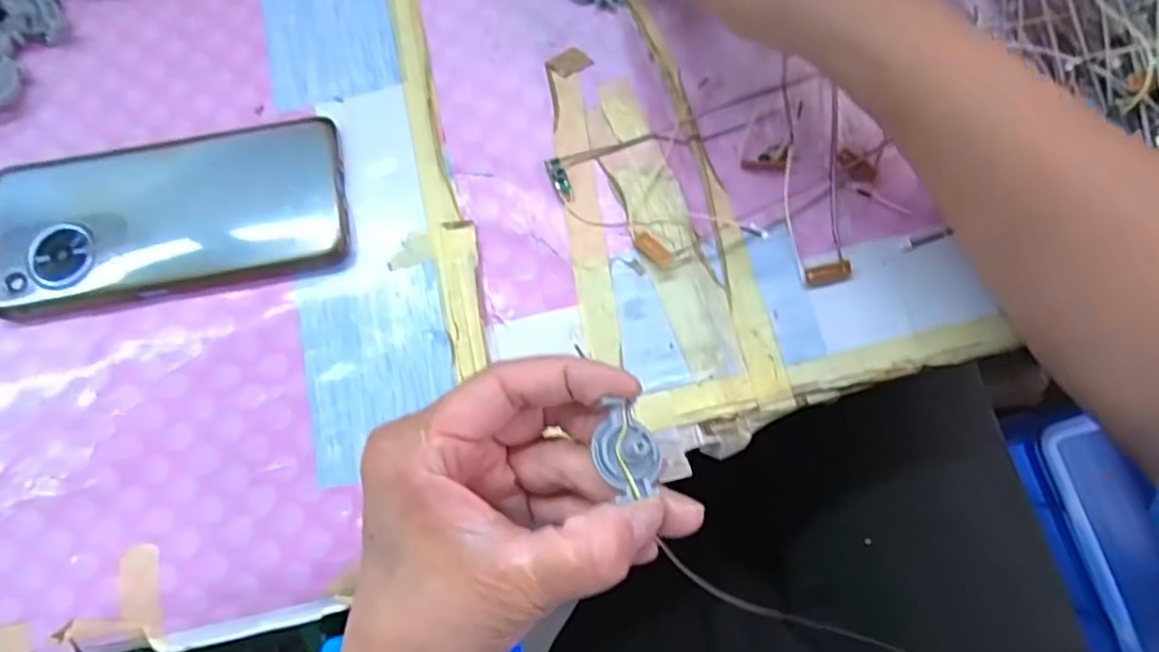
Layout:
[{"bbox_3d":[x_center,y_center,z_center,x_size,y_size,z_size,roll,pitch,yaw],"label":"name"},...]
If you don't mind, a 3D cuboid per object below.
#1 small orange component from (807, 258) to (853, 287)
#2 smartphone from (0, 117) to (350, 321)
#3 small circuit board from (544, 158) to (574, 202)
[{"bbox_3d":[0.119,-0.025,0.321,0.021,0.005,0.009,-16,78,-3],"label":"small orange component"},{"bbox_3d":[-0.196,-0.056,0.324,0.163,0.010,0.081,-11,78,-2],"label":"smartphone"},{"bbox_3d":[-0.009,-0.072,0.327,0.009,0.007,0.024,-22,78,-5],"label":"small circuit board"}]

